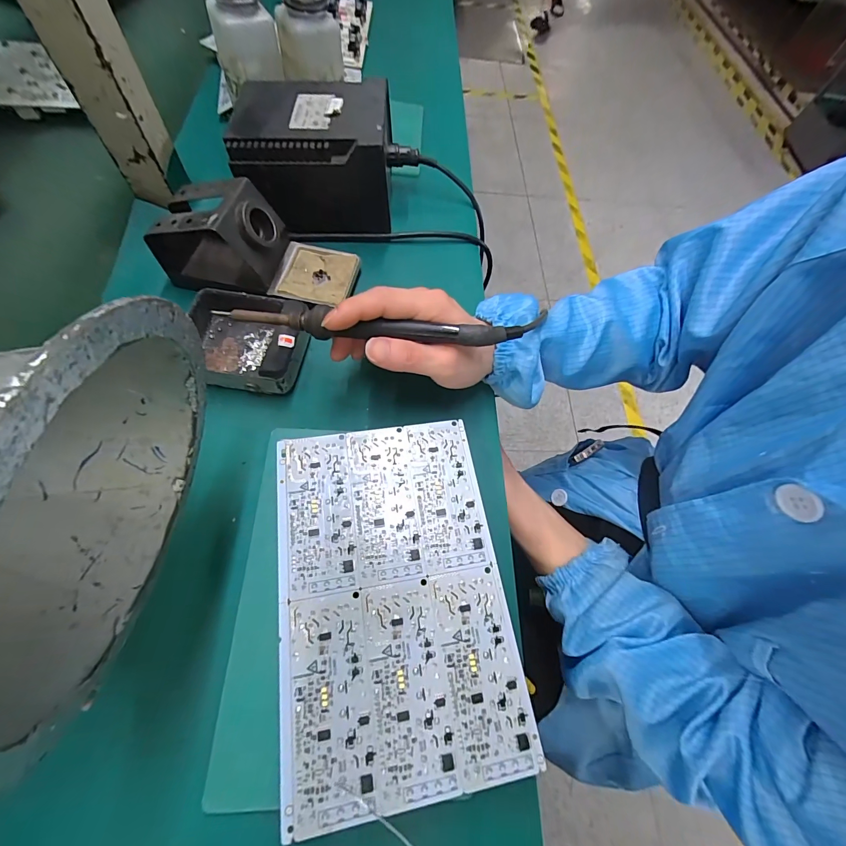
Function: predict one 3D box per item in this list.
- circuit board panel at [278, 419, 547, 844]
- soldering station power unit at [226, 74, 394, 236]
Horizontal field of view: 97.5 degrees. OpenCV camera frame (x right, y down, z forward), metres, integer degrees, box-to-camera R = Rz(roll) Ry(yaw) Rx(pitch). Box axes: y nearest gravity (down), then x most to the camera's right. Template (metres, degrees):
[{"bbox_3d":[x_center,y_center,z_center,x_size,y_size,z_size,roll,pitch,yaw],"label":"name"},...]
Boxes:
[{"bbox_3d":[-0.018,0.099,0.231,0.132,0.004,0.205,-7,65,-9],"label":"circuit board panel"},{"bbox_3d":[-0.102,-0.261,0.370,0.138,0.089,0.117,2,64,-4],"label":"soldering station power unit"}]

